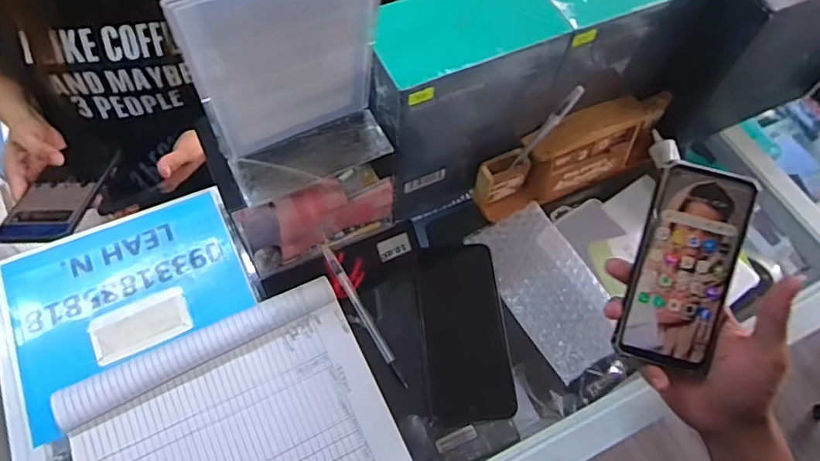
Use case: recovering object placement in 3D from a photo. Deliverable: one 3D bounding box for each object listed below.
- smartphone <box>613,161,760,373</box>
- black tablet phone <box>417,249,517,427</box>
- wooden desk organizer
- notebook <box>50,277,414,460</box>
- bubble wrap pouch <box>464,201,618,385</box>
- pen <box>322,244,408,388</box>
[{"bbox_3d":[0.221,0.029,0.438,0.075,0.010,0.157,15,93,5],"label":"smartphone"},{"bbox_3d":[0.050,0.090,0.519,0.080,0.015,0.170,-3,62,-4],"label":"black tablet phone"},{"bbox_3d":[0.180,-0.085,0.582,0.233,0.083,0.053,-22,65,-14],"label":"wooden desk organizer"},{"bbox_3d":[-0.140,0.178,0.455,0.241,0.030,0.208,-23,65,-14],"label":"notebook"},{"bbox_3d":[0.138,0.054,0.545,0.088,0.021,0.171,-22,65,-14],"label":"bubble wrap pouch"},{"bbox_3d":[-0.045,0.079,0.527,0.010,0.009,0.158,-26,66,-16],"label":"pen"}]

